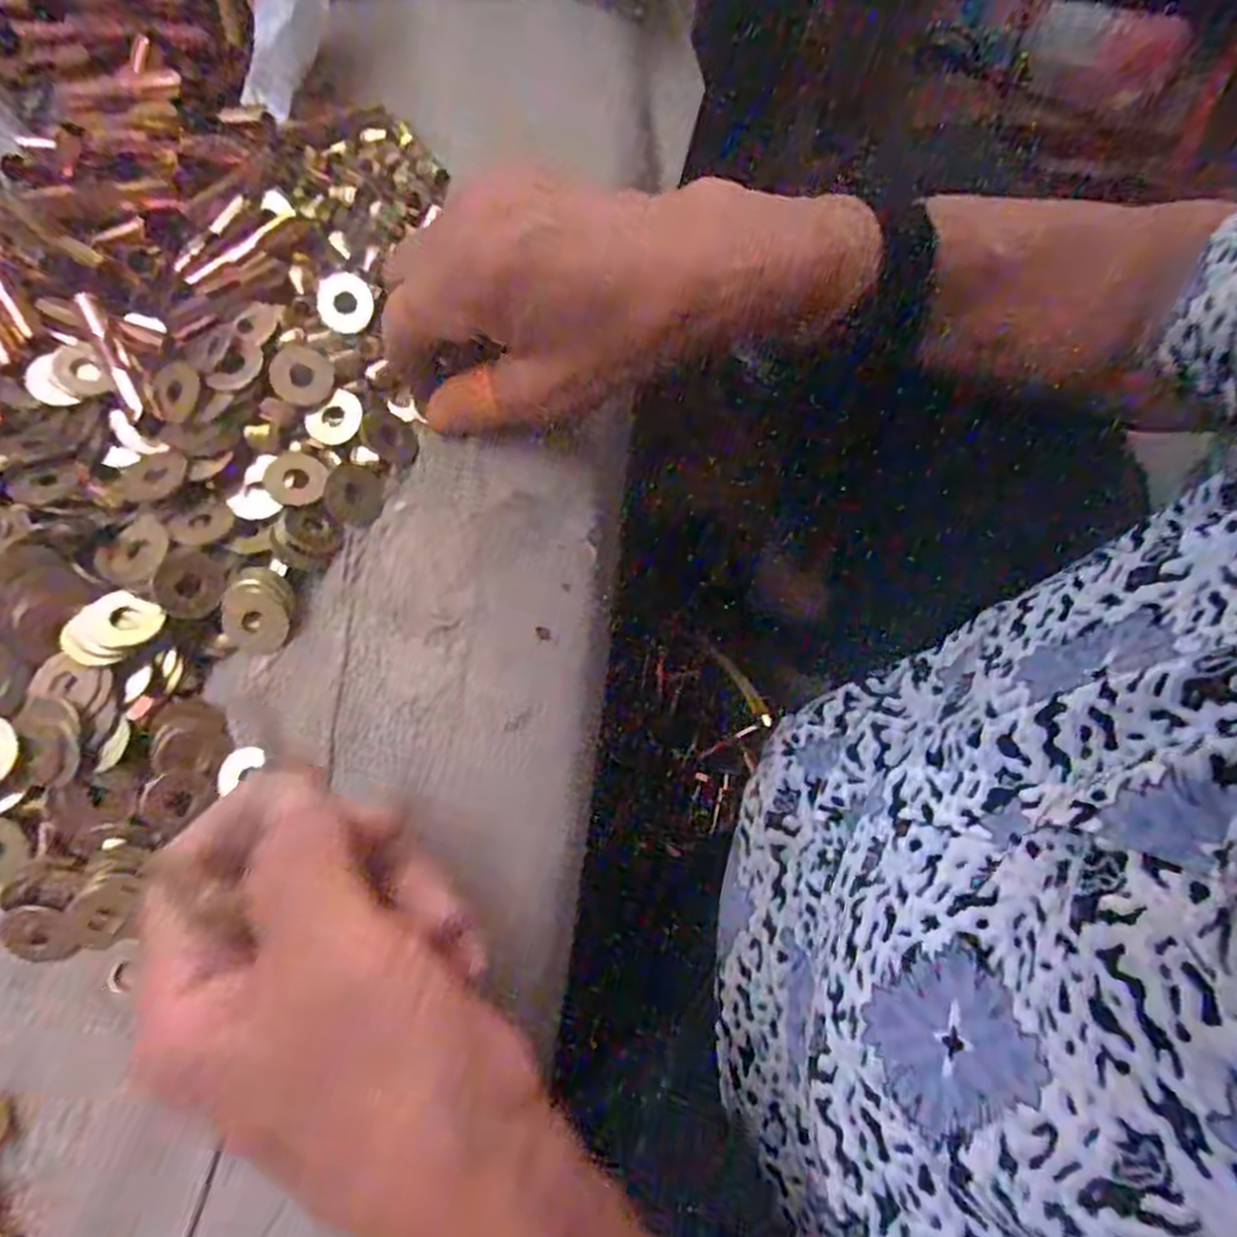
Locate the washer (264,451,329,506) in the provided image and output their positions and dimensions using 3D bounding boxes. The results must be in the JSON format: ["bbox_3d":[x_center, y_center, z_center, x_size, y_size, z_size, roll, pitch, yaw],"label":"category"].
[{"bbox_3d":[-0.114,-0.050,0.267,0.022,0.004,0.019,31,78,7],"label":"washer"}]

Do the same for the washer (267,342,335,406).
[{"bbox_3d":[-0.114,-0.088,0.274,0.022,0.004,0.021,0,90,-7],"label":"washer"}]

